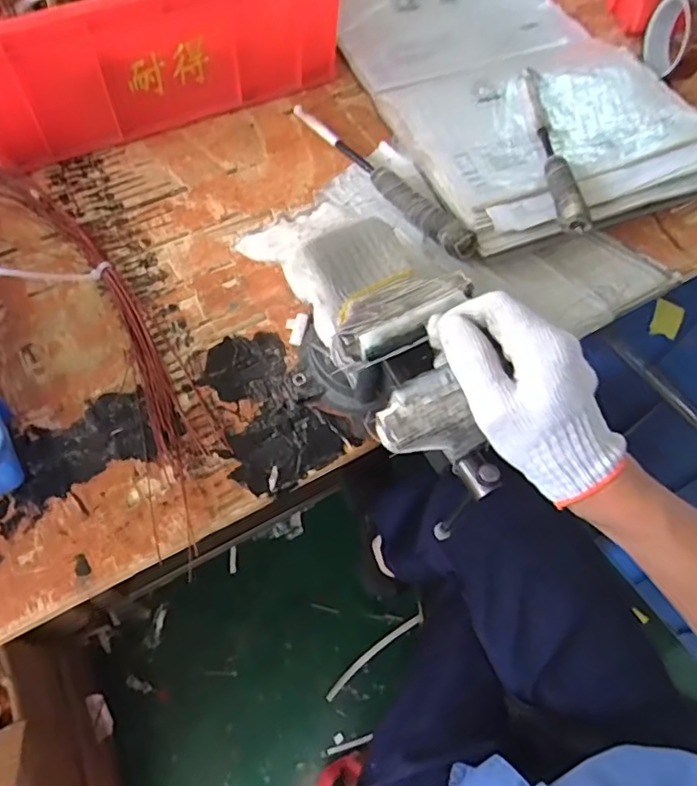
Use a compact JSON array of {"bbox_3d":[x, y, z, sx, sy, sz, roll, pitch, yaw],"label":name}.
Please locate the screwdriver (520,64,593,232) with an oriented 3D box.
[{"bbox_3d":[0.210,-0.262,0.620,0.027,0.023,0.242,1,61,-3],"label":"screwdriver"}]

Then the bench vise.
[{"bbox_3d":[0.036,-0.018,0.448,0.104,0.121,0.210,-31,67,-19],"label":"bench vise"}]

